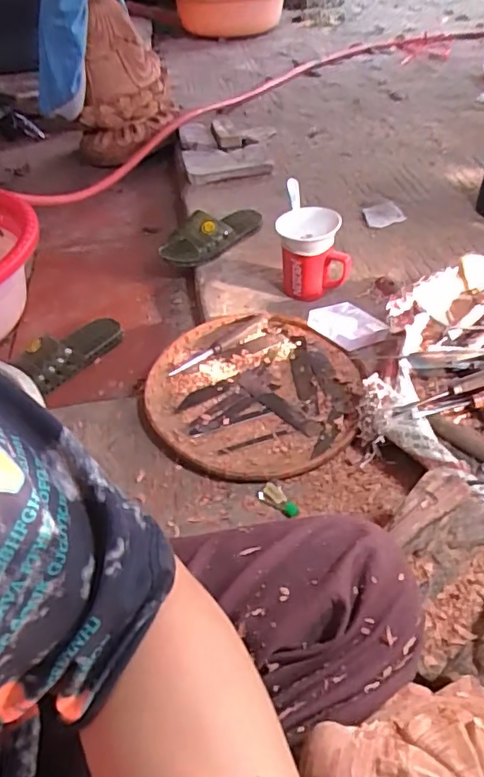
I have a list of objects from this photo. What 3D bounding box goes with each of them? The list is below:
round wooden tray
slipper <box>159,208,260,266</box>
[{"bbox_3d":[0.016,0.006,0.754,0.283,0.041,0.309,5,45,9],"label":"round wooden tray"},{"bbox_3d":[-0.052,-0.298,1.058,0.225,0.073,0.117,-21,47,-17],"label":"slipper"}]

